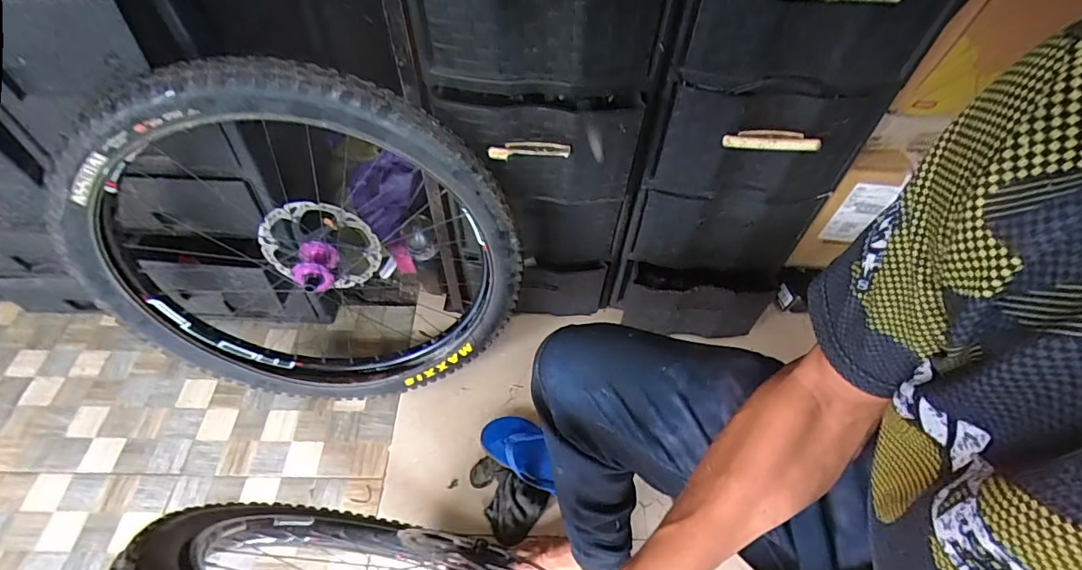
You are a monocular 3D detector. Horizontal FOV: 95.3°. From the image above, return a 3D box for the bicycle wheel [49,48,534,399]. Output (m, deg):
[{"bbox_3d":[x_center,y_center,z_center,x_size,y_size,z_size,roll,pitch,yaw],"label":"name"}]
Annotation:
[{"bbox_3d":[-0.409,-0.030,0.855,0.740,0.683,0.215,1,54,-2],"label":"bicycle wheel"}]

